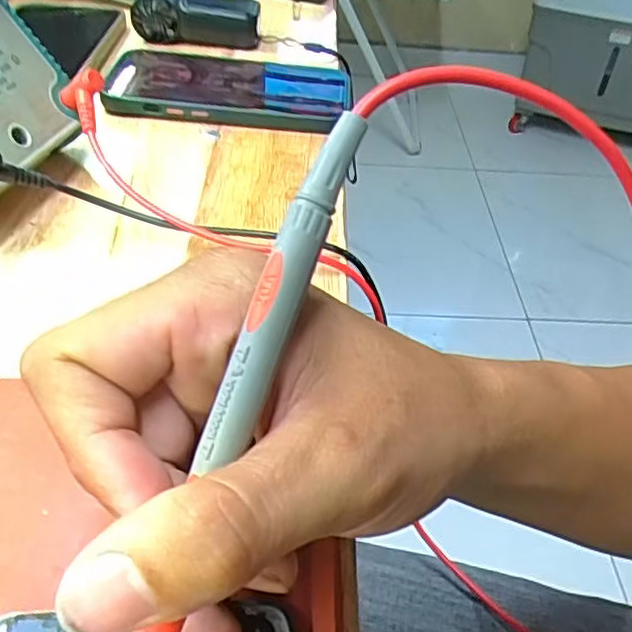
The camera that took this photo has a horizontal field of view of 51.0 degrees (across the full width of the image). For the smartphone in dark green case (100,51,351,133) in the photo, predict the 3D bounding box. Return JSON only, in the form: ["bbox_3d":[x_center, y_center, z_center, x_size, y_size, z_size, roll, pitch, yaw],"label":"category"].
[{"bbox_3d":[-0.056,-0.144,0.413,0.150,0.019,0.072,7,43,1],"label":"smartphone in dark green case"}]

